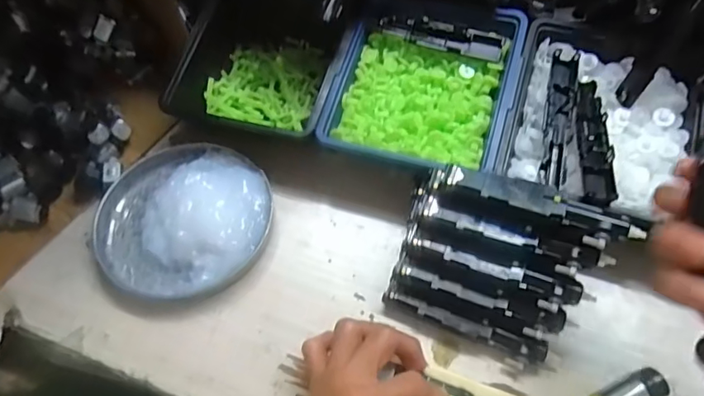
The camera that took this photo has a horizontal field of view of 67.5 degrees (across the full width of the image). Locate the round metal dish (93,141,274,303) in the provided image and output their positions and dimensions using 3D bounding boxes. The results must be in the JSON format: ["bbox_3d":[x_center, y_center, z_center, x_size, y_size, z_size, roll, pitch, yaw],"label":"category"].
[{"bbox_3d":[-0.144,0.010,0.440,0.143,0.038,0.145,-1,59,2],"label":"round metal dish"}]

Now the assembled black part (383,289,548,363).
[{"bbox_3d":[0.081,0.094,0.387,0.119,0.020,0.018,18,62,13],"label":"assembled black part"}]

